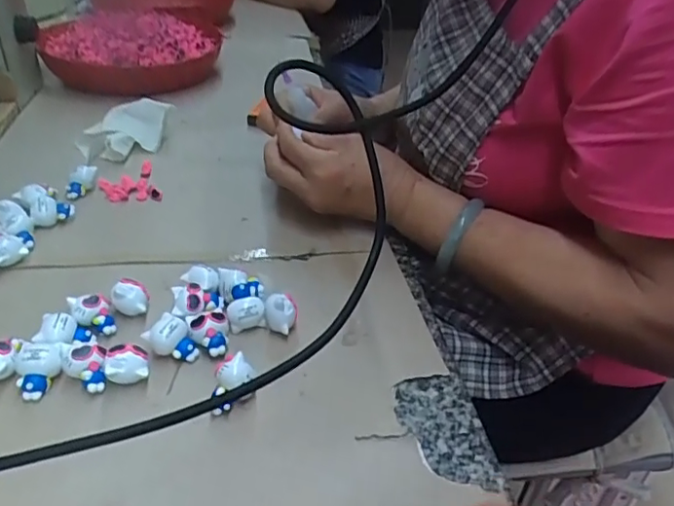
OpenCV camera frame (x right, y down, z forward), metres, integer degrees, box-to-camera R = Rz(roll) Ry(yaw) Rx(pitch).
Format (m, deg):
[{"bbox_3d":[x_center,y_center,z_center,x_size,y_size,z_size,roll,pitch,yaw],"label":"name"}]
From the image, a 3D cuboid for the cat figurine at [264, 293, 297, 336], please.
[{"bbox_3d":[-0.039,0.043,0.396,0.021,0.031,0.017,1,35,-6],"label":"cat figurine"}]

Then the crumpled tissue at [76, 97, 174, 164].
[{"bbox_3d":[-0.219,-0.128,0.601,0.092,0.040,0.060,-14,39,-24],"label":"crumpled tissue"}]

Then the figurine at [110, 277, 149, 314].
[{"bbox_3d":[-0.144,0.031,0.403,0.023,0.024,0.021,3,35,-2],"label":"figurine"}]

